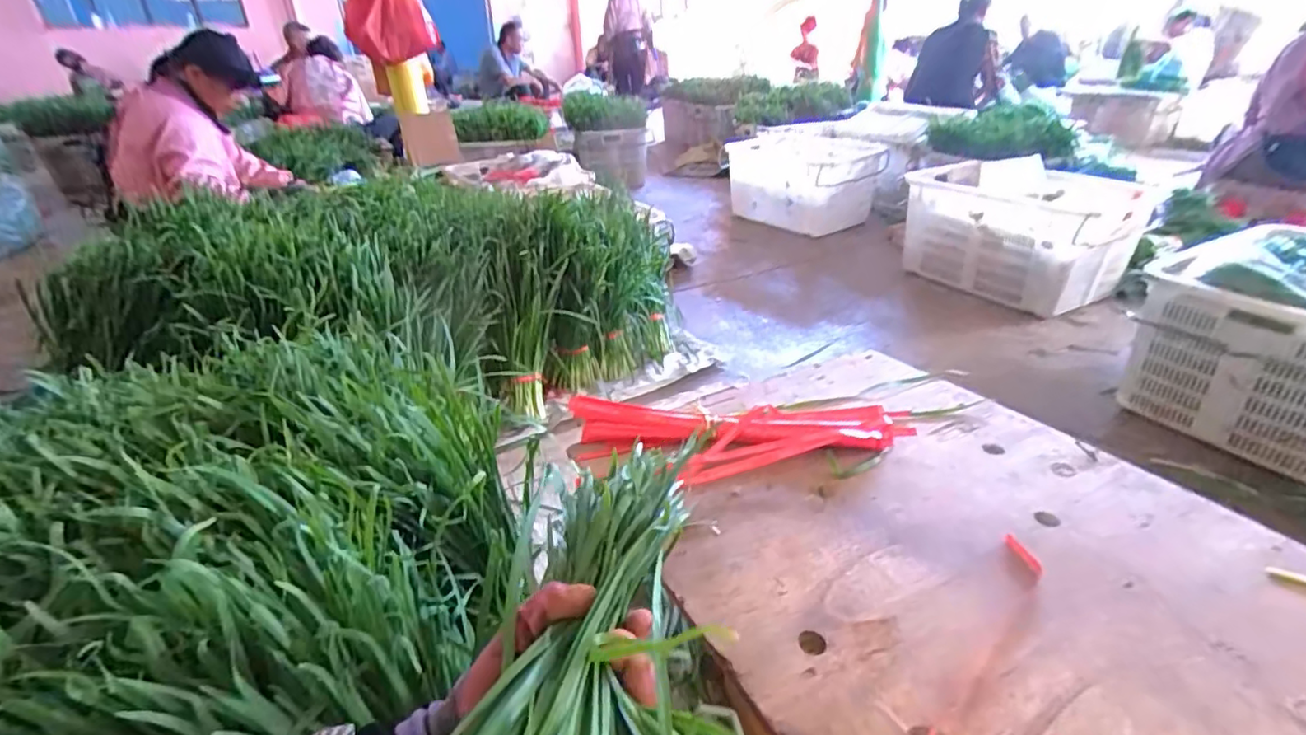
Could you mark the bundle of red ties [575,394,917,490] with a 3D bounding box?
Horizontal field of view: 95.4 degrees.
[{"bbox_3d":[0.105,0.080,0.679,0.393,0.043,0.116,-3,28,2],"label":"bundle of red ties"}]

